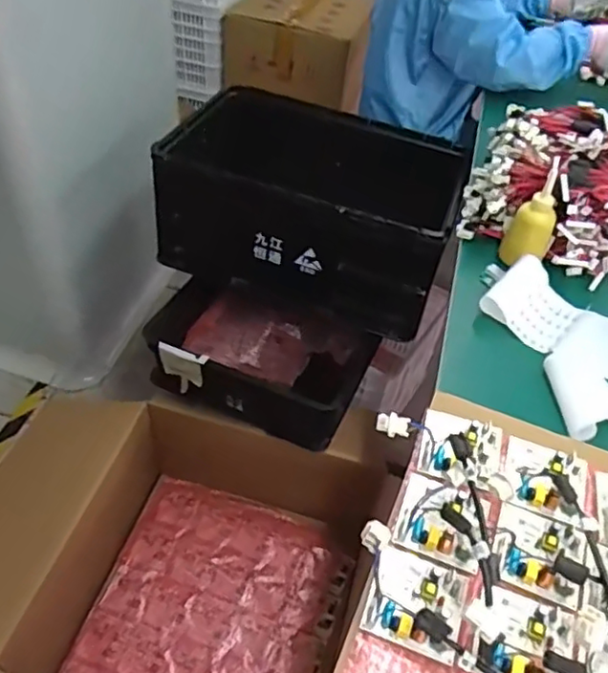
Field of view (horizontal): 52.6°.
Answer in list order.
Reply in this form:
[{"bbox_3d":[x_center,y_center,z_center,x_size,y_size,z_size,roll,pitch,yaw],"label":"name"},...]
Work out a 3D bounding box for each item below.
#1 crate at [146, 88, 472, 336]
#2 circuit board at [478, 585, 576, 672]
[{"bbox_3d":[0.020,-0.301,1.355,0.580,0.250,0.425,16,48,8],"label":"crate"},{"bbox_3d":[0.208,0.274,0.558,0.084,0.034,0.084,26,50,18],"label":"circuit board"}]

